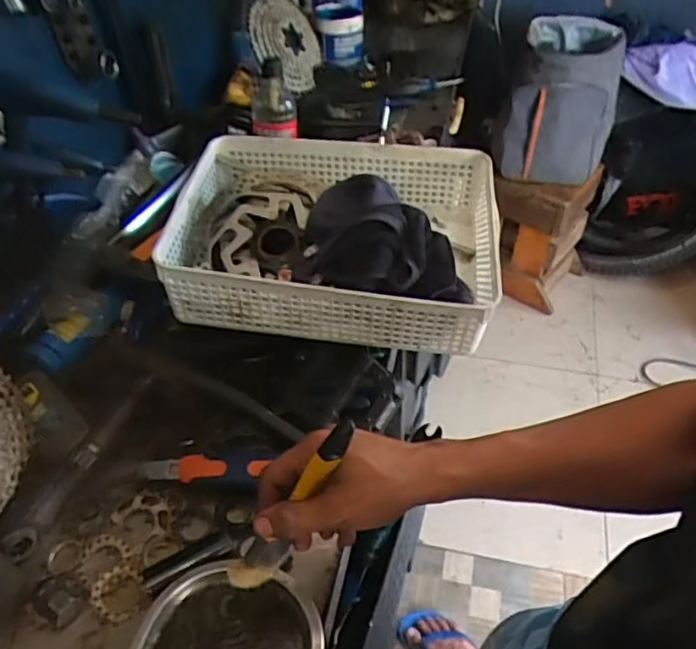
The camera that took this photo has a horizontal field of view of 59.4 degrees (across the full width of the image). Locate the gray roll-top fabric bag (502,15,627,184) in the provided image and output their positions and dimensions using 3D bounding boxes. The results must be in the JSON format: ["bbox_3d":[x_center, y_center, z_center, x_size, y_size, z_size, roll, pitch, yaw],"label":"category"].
[{"bbox_3d":[0.610,-0.638,1.721,0.266,0.337,0.369,12,48,15],"label":"gray roll-top fabric bag"}]

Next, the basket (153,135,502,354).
[{"bbox_3d":[-0.011,-0.097,0.659,0.329,0.099,0.244,5,47,8],"label":"basket"}]

